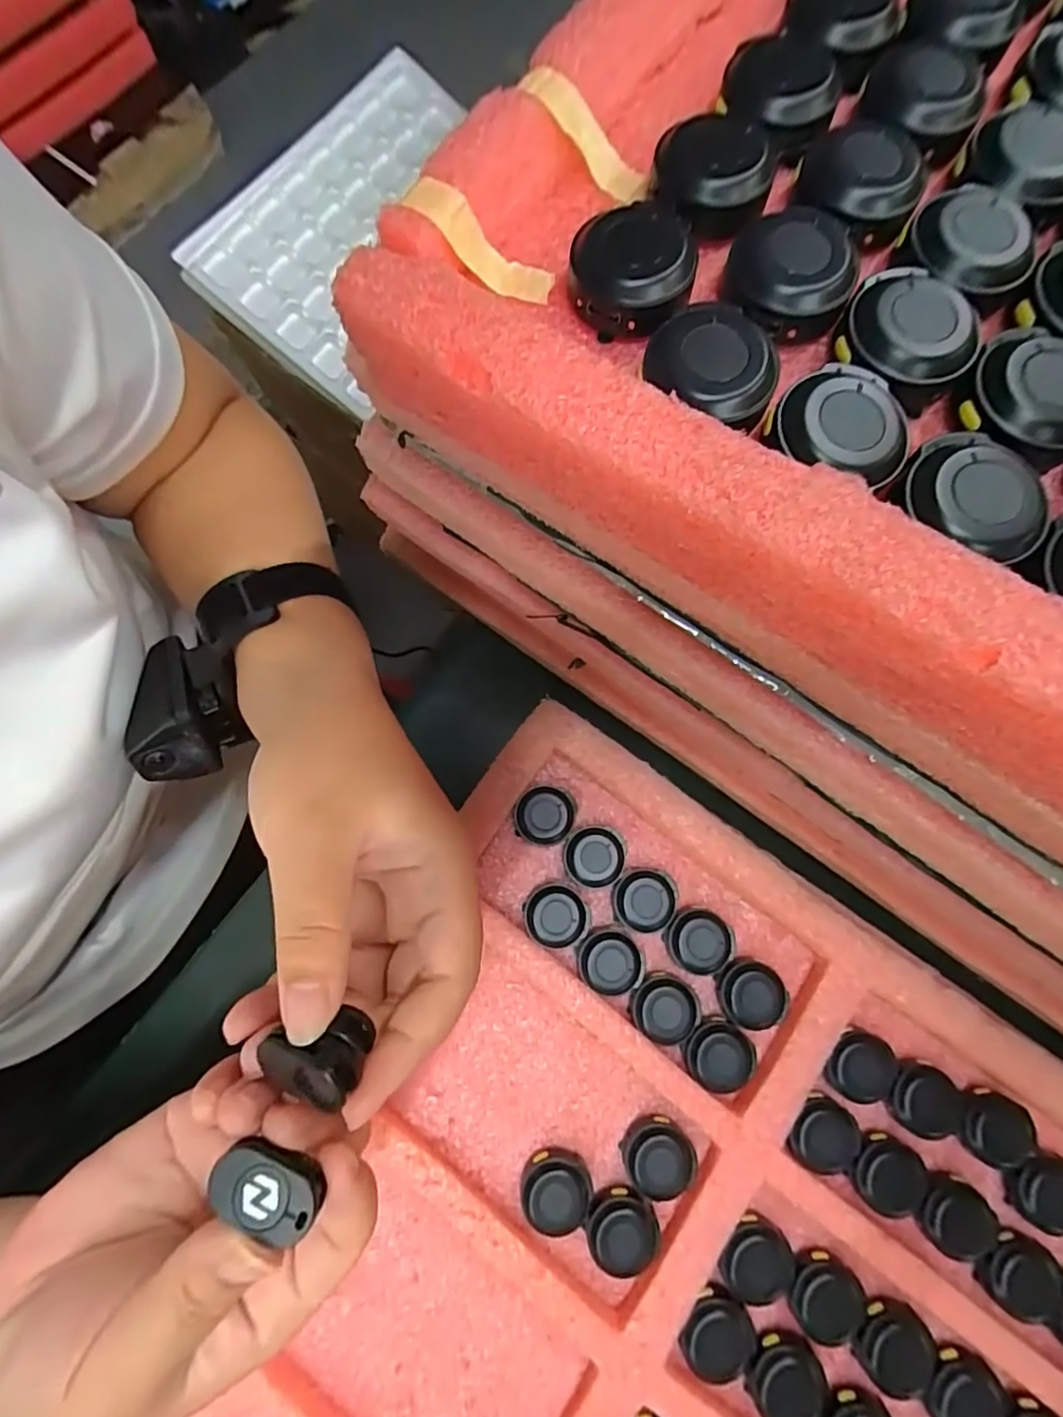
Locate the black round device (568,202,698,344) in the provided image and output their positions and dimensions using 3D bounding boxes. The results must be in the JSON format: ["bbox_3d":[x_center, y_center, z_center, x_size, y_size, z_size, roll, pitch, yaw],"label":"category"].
[{"bbox_3d":[0.024,-0.102,0.137,0.029,0.011,0.029,1,78,-4],"label":"black round device"}]

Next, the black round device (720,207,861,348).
[{"bbox_3d":[0.060,-0.101,0.136,0.028,0.009,0.029,1,78,-4],"label":"black round device"}]

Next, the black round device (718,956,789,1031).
[{"bbox_3d":[0.104,0.133,0.272,0.030,0.012,0.028,1,78,-4],"label":"black round device"}]

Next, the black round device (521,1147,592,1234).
[{"bbox_3d":[0.011,0.211,0.255,0.030,0.014,0.027,2,78,-4],"label":"black round device"}]

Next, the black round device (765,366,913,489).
[{"bbox_3d":[0.067,-0.061,0.125,0.028,0.006,0.026,1,78,-4],"label":"black round device"}]

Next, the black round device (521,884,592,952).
[{"bbox_3d":[0.012,0.099,0.279,0.030,0.012,0.029,1,78,-4],"label":"black round device"}]

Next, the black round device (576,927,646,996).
[{"bbox_3d":[0.038,0.119,0.275,0.031,0.013,0.027,25,78,1],"label":"black round device"}]

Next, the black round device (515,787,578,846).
[{"bbox_3d":[0.007,0.053,0.290,0.029,0.014,0.027,1,78,-4],"label":"black round device"}]

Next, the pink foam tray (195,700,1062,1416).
[{"bbox_3d":[0.018,0.298,0.231,0.363,0.024,0.498,35,79,9],"label":"pink foam tray"}]

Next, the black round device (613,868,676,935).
[{"bbox_3d":[0.055,0.092,0.281,0.030,0.013,0.028,1,78,-4],"label":"black round device"}]

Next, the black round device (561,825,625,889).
[{"bbox_3d":[0.031,0.072,0.285,0.029,0.014,0.028,1,78,-4],"label":"black round device"}]

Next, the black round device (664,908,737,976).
[{"bbox_3d":[0.080,0.110,0.277,0.030,0.012,0.028,1,78,-4],"label":"black round device"}]

